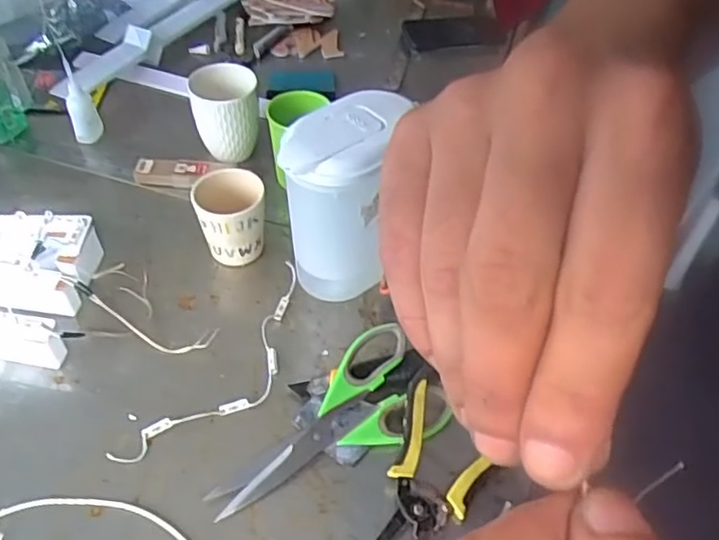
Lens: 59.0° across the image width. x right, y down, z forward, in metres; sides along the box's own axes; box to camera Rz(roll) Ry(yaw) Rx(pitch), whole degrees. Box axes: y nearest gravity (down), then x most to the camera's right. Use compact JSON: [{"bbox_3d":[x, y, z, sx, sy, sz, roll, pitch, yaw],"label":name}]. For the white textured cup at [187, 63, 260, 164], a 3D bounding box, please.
[{"bbox_3d":[-0.166,-0.189,0.797,0.080,0.106,0.076,-4,49,-6],"label":"white textured cup"}]

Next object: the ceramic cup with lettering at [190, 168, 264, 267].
[{"bbox_3d":[-0.135,-0.053,0.682,0.068,0.087,0.064,-3,49,-7],"label":"ceramic cup with lettering"}]

